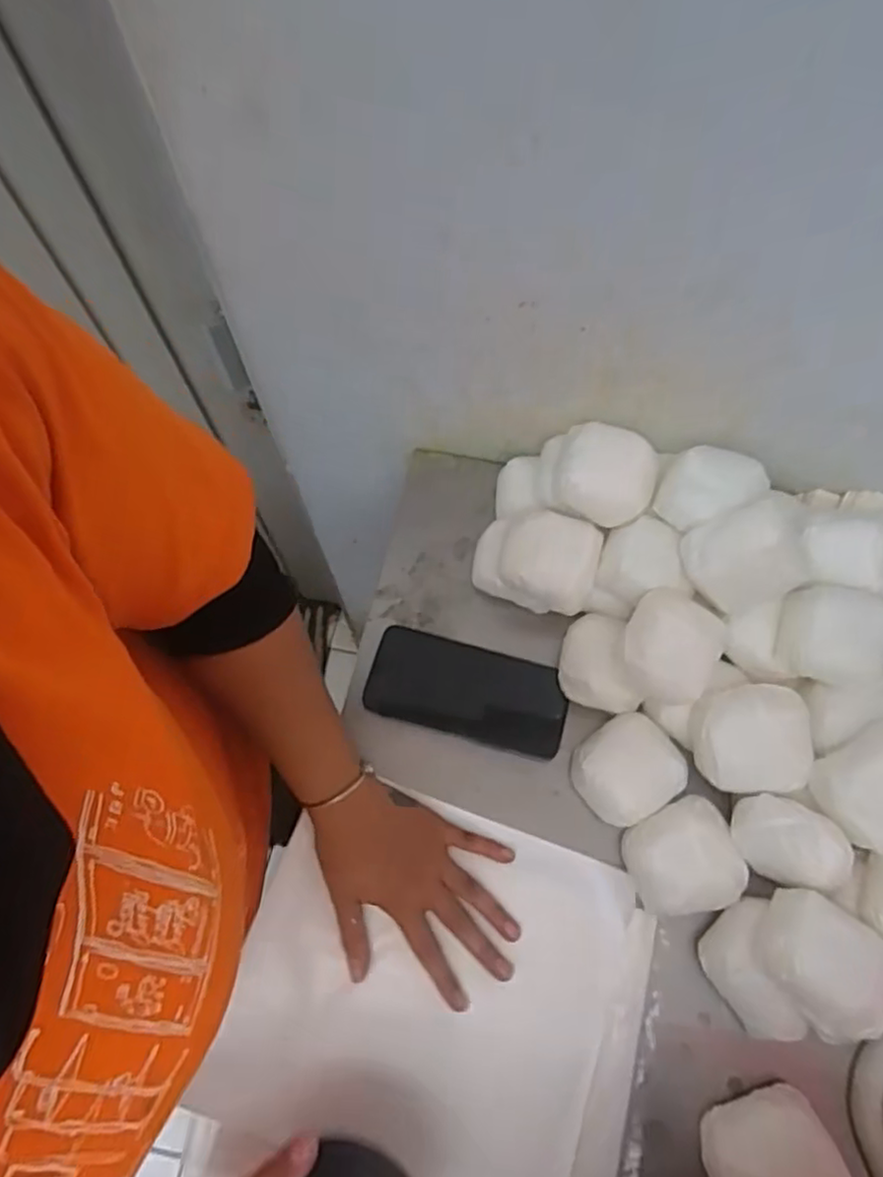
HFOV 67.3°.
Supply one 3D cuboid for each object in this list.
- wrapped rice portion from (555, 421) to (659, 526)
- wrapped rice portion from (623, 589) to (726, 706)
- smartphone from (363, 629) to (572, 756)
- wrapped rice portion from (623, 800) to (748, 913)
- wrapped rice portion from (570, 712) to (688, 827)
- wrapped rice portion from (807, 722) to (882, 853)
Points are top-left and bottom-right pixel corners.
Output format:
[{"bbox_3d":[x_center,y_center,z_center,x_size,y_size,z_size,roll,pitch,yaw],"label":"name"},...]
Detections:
[{"bbox_3d":[0.137,-0.094,0.552,0.085,0.046,0.066,25,71,7],"label":"wrapped rice portion"},{"bbox_3d":[0.181,0.048,0.533,0.073,0.048,0.078,1,70,-2],"label":"wrapped rice portion"},{"bbox_3d":[0.023,0.088,0.575,0.169,0.011,0.079,15,71,3],"label":"smartphone"},{"bbox_3d":[0.185,0.209,0.506,0.079,0.038,0.080,-20,72,-9],"label":"wrapped rice portion"},{"bbox_3d":[0.147,0.144,0.528,0.079,0.044,0.073,-29,74,-11],"label":"wrapped rice portion"},{"bbox_3d":[0.314,0.143,0.470,0.068,0.043,0.075,-29,74,-12],"label":"wrapped rice portion"}]

